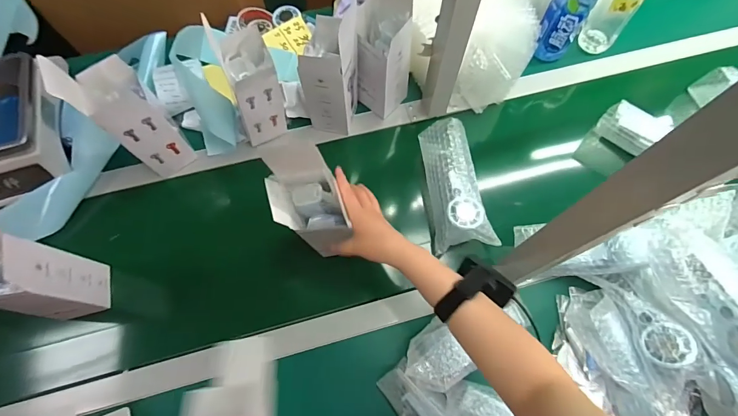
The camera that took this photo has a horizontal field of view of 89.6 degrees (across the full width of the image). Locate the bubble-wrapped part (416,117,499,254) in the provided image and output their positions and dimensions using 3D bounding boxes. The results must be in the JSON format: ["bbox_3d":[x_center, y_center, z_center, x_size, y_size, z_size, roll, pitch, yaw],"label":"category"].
[{"bbox_3d":[0.143,-0.041,0.614,0.087,0.061,0.208,-6,69,-3],"label":"bubble-wrapped part"}]

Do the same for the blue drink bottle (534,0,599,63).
[{"bbox_3d":[0.373,-0.371,0.687,0.071,0.211,0.073,29,71,10],"label":"blue drink bottle"}]

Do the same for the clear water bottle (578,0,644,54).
[{"bbox_3d":[0.481,-0.399,0.695,0.070,0.225,0.074,39,73,13],"label":"clear water bottle"}]

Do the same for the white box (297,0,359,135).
[{"bbox_3d":[-0.062,-0.216,0.613,0.076,0.210,0.088,13,69,4],"label":"white box"}]

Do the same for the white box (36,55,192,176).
[{"bbox_3d":[-0.364,-0.139,0.572,0.091,0.225,0.077,-42,75,-15],"label":"white box"}]

